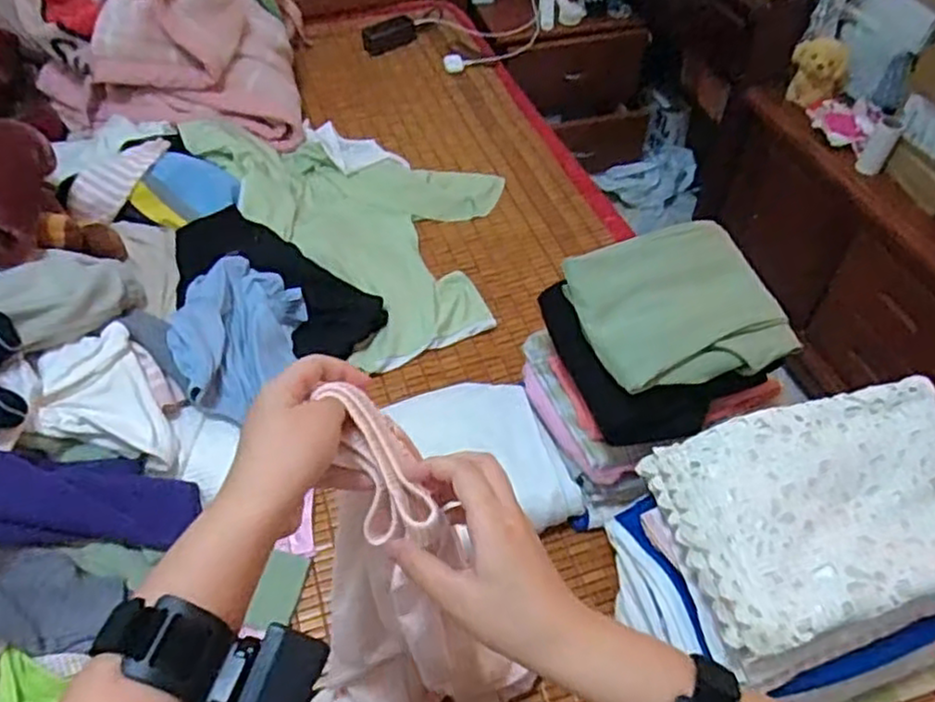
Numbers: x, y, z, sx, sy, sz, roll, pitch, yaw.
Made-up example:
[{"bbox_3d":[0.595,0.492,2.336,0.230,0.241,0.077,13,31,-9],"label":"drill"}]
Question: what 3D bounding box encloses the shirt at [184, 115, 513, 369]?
[{"bbox_3d":[-0.169,-0.293,1.310,0.474,0.122,0.676,-33,58,-24],"label":"shirt"}]

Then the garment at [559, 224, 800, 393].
[{"bbox_3d":[0.242,-0.055,0.808,0.217,0.069,0.187,-12,52,-9],"label":"garment"}]

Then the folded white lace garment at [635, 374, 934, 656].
[{"bbox_3d":[0.361,0.156,0.695,0.307,0.071,0.222,-10,51,-8],"label":"folded white lace garment"}]

